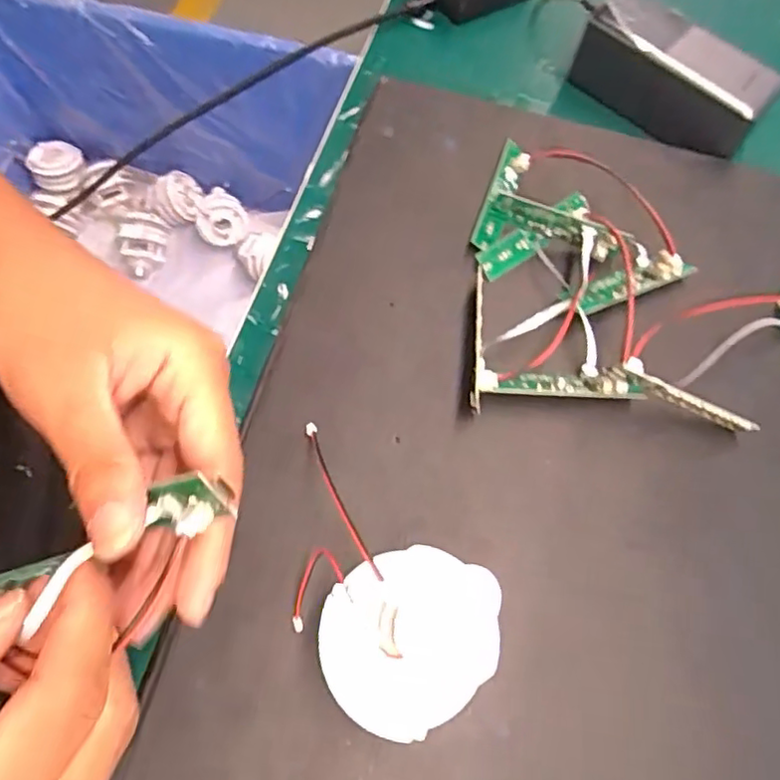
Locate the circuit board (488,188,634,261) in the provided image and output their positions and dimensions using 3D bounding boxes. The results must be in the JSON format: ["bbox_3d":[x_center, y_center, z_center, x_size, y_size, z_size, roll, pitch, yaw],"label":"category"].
[{"bbox_3d":[0.092,-0.094,0.356,0.075,0.025,0.008,19,59,-2],"label":"circuit board"}]

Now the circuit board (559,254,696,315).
[{"bbox_3d":[0.134,-0.060,0.353,0.077,0.011,0.020,-21,69,-12],"label":"circuit board"}]

